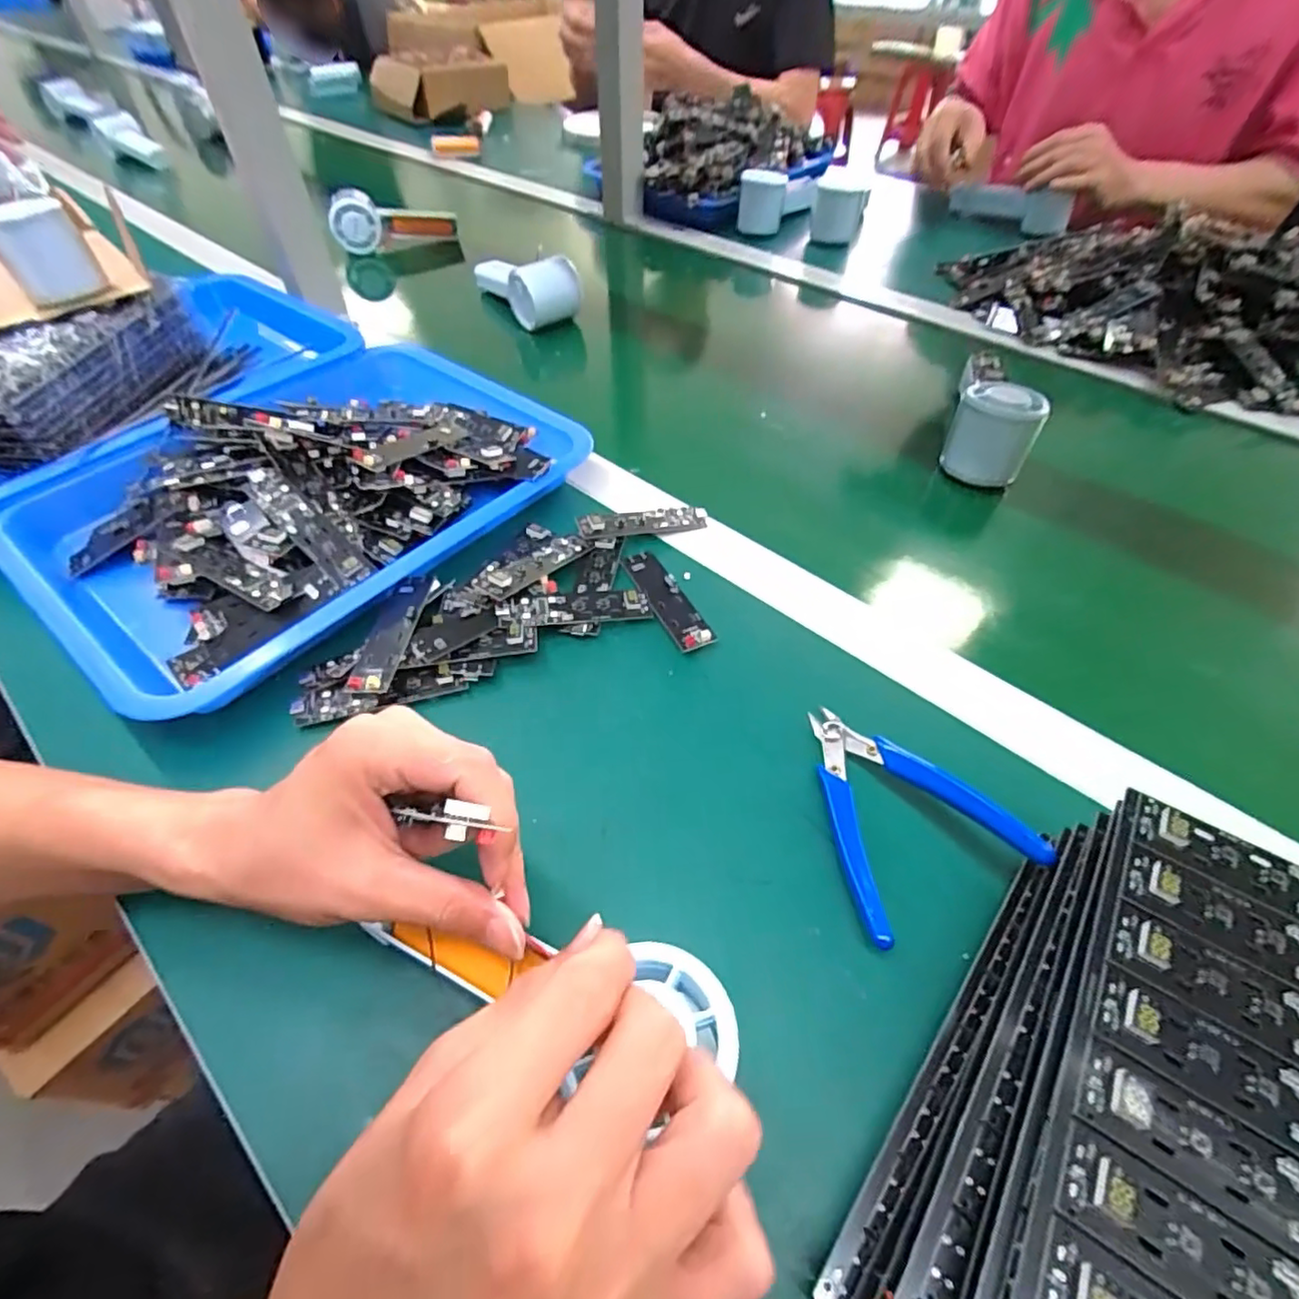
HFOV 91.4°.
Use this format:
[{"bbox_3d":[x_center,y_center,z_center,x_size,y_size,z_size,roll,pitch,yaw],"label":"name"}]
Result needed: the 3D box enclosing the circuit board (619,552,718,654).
[{"bbox_3d":[0.010,-0.033,0.399,0.026,0.009,0.090,-21,53,-17],"label":"circuit board"}]

